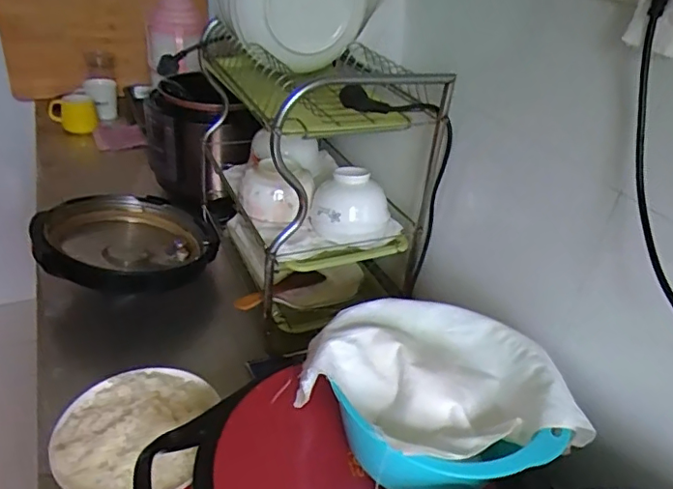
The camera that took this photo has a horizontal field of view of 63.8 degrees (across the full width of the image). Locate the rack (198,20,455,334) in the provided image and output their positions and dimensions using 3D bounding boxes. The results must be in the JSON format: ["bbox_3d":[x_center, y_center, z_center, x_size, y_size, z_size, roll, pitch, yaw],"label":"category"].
[{"bbox_3d":[-0.055,-0.135,0.889,0.257,0.366,0.411,-10,37,-25],"label":"rack"}]

